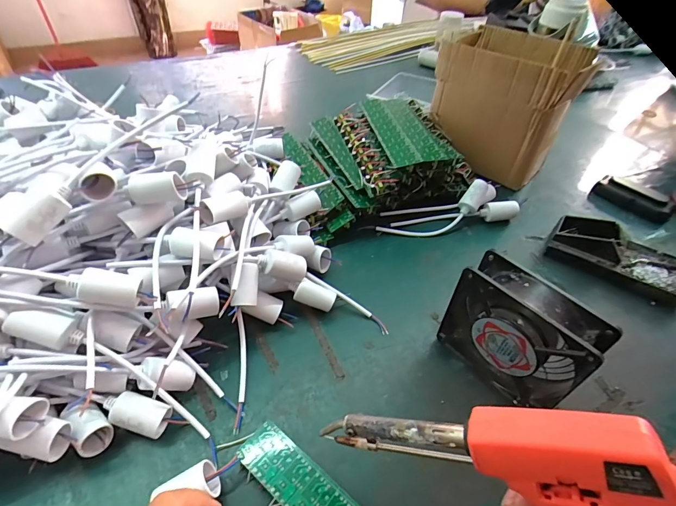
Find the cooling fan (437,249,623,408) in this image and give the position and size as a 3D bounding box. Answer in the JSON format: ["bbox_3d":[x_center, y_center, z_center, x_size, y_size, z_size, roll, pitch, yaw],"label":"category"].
[{"bbox_3d":[0.164,0.076,0.342,0.043,0.122,0.118,-29,53,-28],"label":"cooling fan"}]

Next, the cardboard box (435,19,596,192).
[{"bbox_3d":[0.270,-0.237,0.605,0.191,0.189,0.148,32,52,26],"label":"cardboard box"}]

